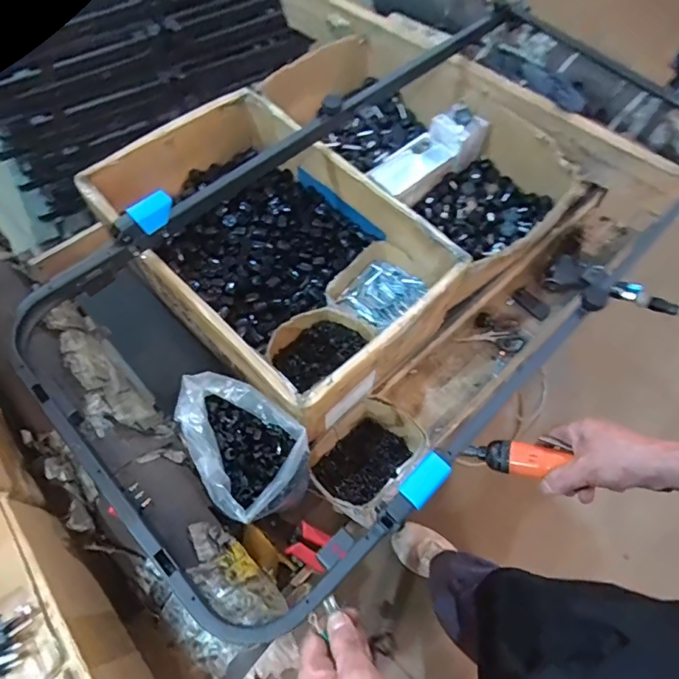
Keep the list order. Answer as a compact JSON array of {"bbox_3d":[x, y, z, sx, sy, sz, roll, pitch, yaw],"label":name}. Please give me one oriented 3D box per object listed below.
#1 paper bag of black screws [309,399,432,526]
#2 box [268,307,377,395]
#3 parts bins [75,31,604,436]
[{"bbox_3d":[0.045,0.173,0.708,0.128,0.088,0.165,37,67,16],"label":"paper bag of black screws"},{"bbox_3d":[-0.038,0.004,0.767,0.137,0.065,0.111,-36,70,-19],"label":"box"},{"bbox_3d":[0.006,-0.272,0.877,0.728,0.180,0.615,-40,71,-20],"label":"parts bins"}]

